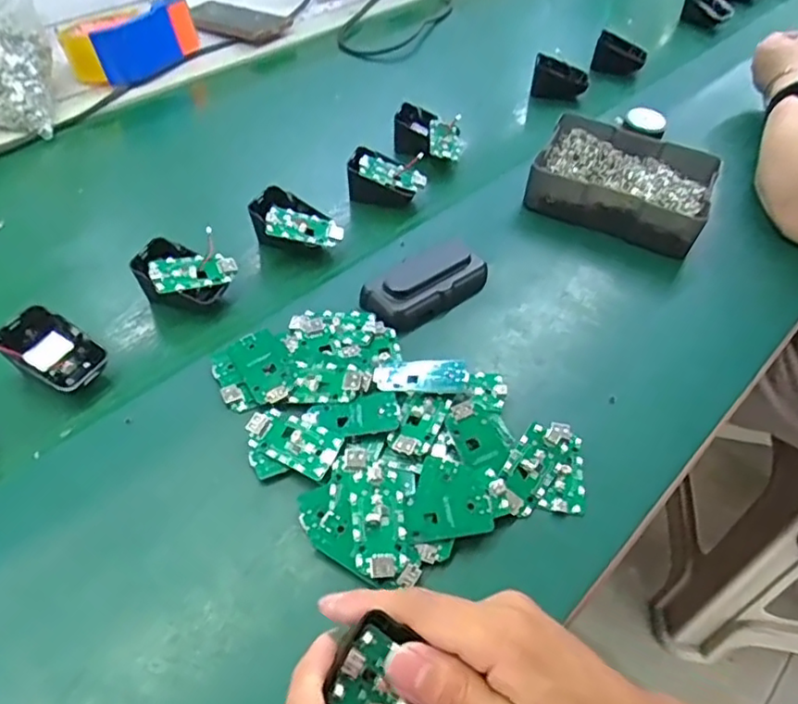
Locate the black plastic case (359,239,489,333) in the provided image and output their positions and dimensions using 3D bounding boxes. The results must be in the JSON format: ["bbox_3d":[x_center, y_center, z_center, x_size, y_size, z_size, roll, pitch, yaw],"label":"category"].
[{"bbox_3d":[0.025,-0.057,0.491,0.103,0.023,0.050,-32,57,-25],"label":"black plastic case"}]

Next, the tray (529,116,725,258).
[{"bbox_3d":[0.214,-0.165,0.578,0.155,0.043,0.118,23,53,17],"label":"tray"}]

